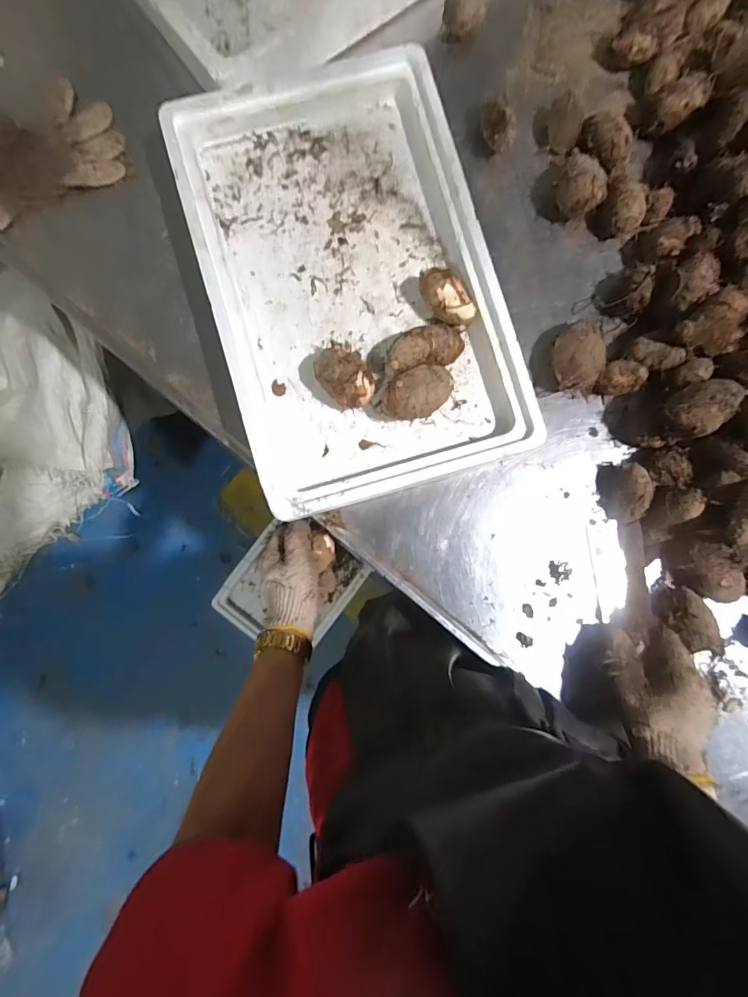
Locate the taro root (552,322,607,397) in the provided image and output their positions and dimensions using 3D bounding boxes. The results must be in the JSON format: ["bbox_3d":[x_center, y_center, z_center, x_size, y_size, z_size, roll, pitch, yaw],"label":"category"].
[{"bbox_3d":[0.225,-0.154,0.496,0.051,0.049,0.075,3,87,0],"label":"taro root"}]

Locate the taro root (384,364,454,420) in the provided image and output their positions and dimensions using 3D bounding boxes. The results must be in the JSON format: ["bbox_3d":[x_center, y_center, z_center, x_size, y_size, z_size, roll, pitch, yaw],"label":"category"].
[{"bbox_3d":[0.048,-0.109,0.474,0.076,0.051,0.051,-12,87,-2],"label":"taro root"}]

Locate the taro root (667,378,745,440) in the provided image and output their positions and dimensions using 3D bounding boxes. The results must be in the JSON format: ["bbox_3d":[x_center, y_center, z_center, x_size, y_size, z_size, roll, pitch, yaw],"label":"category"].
[{"bbox_3d":[0.331,-0.091,0.459,0.069,0.053,0.051,-28,87,-3],"label":"taro root"}]

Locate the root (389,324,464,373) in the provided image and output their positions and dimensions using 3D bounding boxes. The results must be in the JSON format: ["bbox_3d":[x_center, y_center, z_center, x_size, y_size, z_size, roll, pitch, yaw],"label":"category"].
[{"bbox_3d":[0.055,-0.159,0.485,0.079,0.042,0.039,-11,87,-2],"label":"root"}]

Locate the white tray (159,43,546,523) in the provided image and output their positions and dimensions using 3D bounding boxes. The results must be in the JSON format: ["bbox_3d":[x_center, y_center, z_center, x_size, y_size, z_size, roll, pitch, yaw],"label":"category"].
[{"bbox_3d":[-0.025,-0.234,0.495,0.298,0.050,0.462,-16,87,-1],"label":"white tray"}]

